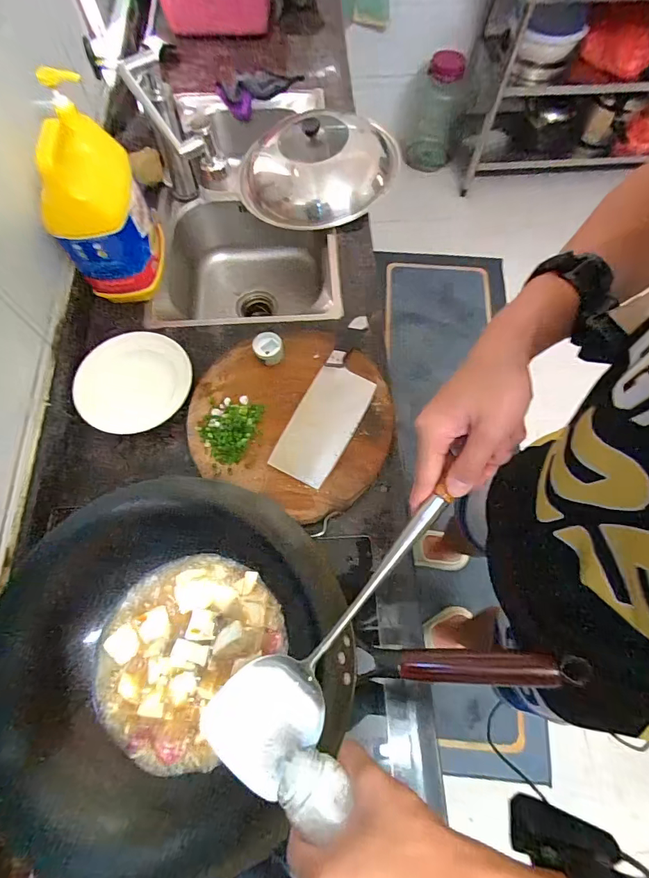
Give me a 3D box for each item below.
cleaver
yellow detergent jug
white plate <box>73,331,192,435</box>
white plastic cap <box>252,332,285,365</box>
[{"bbox_3d":[0.022,-0.072,0.715,0.102,0.025,0.311,23,70,9],"label":"cleaver"},{"bbox_3d":[-0.387,-0.407,0.727,0.122,0.281,0.177,-4,69,-2],"label":"yellow detergent jug"},{"bbox_3d":[-0.327,-0.106,0.719,0.181,0.024,0.186,-8,69,-3],"label":"white plate"},{"bbox_3d":[-0.099,-0.159,0.743,0.053,0.043,0.044,-9,69,-4],"label":"white plastic cap"}]

